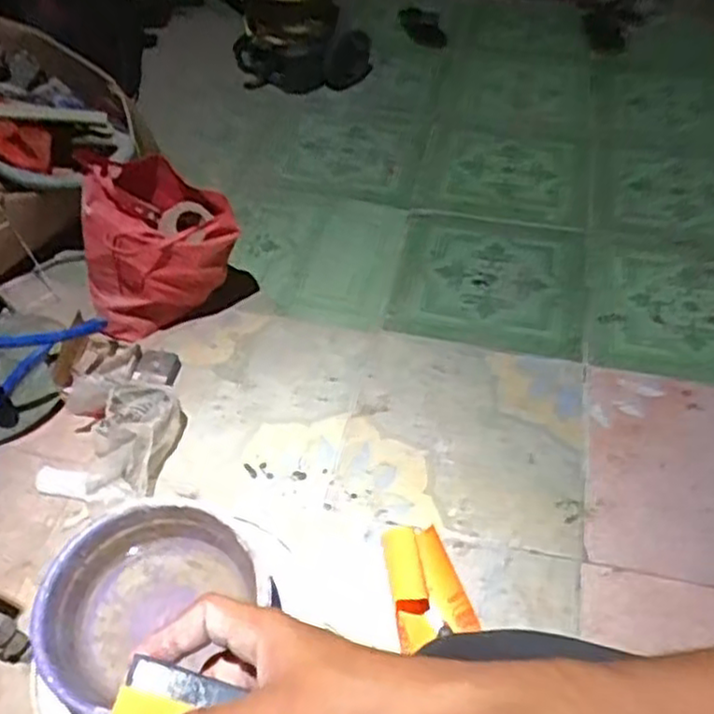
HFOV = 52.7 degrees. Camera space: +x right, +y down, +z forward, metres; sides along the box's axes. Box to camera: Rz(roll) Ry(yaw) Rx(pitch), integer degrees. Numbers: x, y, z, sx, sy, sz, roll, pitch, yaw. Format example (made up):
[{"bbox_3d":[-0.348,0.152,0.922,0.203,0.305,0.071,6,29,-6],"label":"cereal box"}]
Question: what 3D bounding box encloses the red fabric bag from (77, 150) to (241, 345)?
[{"bbox_3d":[-0.372,-0.205,1.343,0.274,0.292,0.176,-19,52,-16],"label":"red fabric bag"}]

